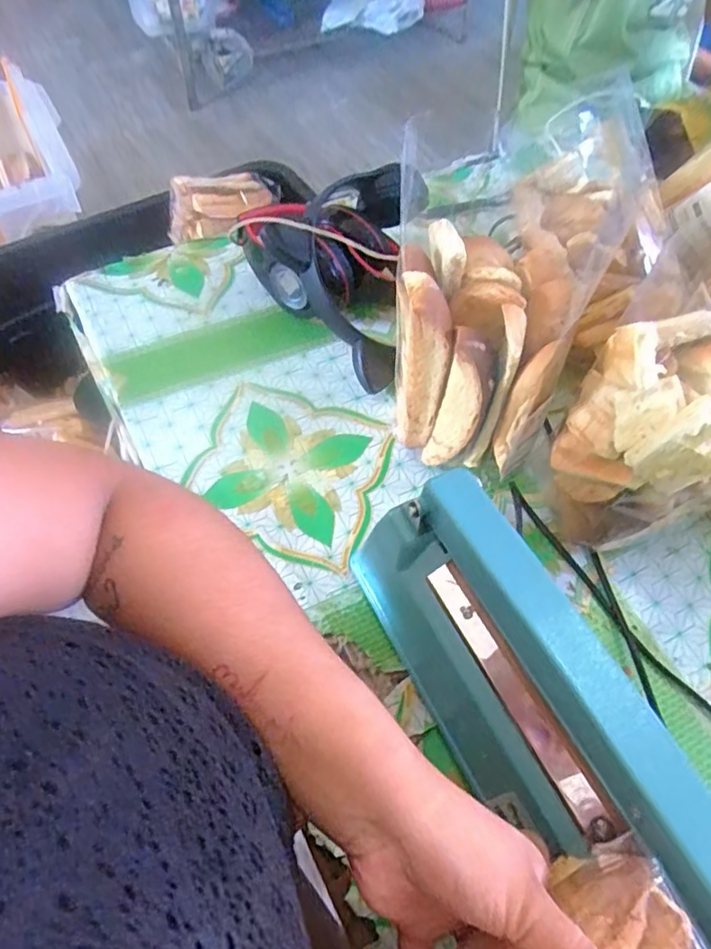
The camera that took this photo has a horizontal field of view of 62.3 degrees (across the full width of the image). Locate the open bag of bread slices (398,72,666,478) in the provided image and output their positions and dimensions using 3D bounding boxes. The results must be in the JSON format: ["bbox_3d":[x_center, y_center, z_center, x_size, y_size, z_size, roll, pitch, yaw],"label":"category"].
[{"bbox_3d":[0.131,-0.128,0.479,0.129,0.152,0.243,35,62,17],"label":"open bag of bread slices"}]

